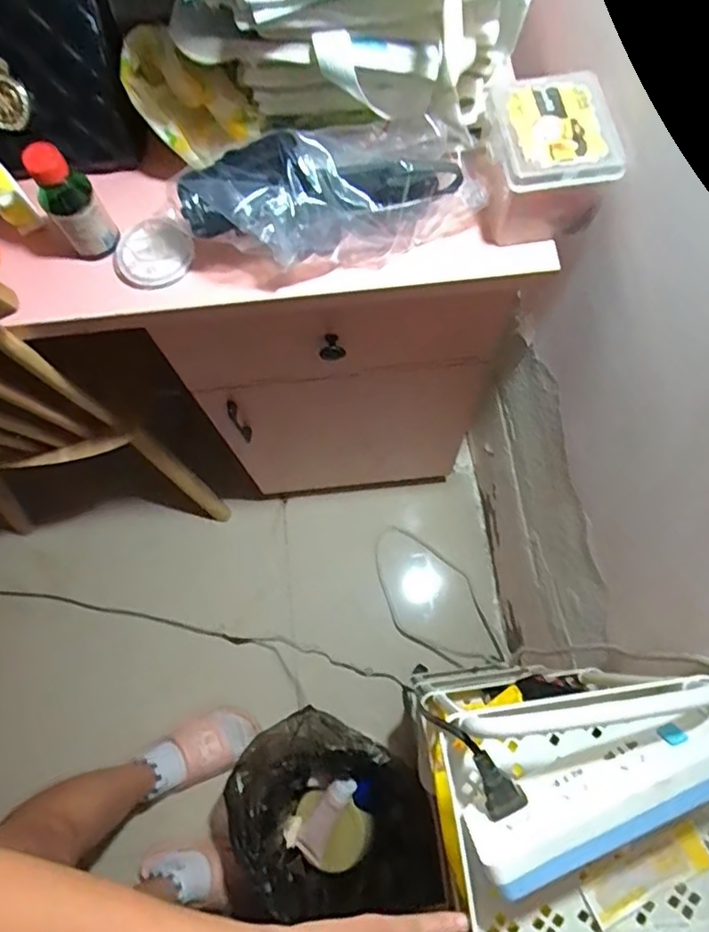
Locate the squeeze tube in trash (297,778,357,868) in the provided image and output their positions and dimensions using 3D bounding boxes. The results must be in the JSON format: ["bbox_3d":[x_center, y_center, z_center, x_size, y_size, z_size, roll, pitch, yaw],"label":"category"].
[{"bbox_3d":[-0.043,0.568,0.967,0.047,0.031,0.143,30,96,11],"label":"squeeze tube in trash"}]

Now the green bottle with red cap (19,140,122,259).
[{"bbox_3d":[-0.241,-0.223,0.513,0.043,0.110,0.033,-39,74,-10],"label":"green bottle with red cap"}]

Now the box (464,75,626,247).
[{"bbox_3d":[0.161,-0.264,0.523,0.101,0.092,0.110,-8,72,0],"label":"box"}]

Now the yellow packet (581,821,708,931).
[{"bbox_3d":[0.199,0.278,0.405,0.089,0.006,0.029,-27,73,-6],"label":"yellow packet"}]

